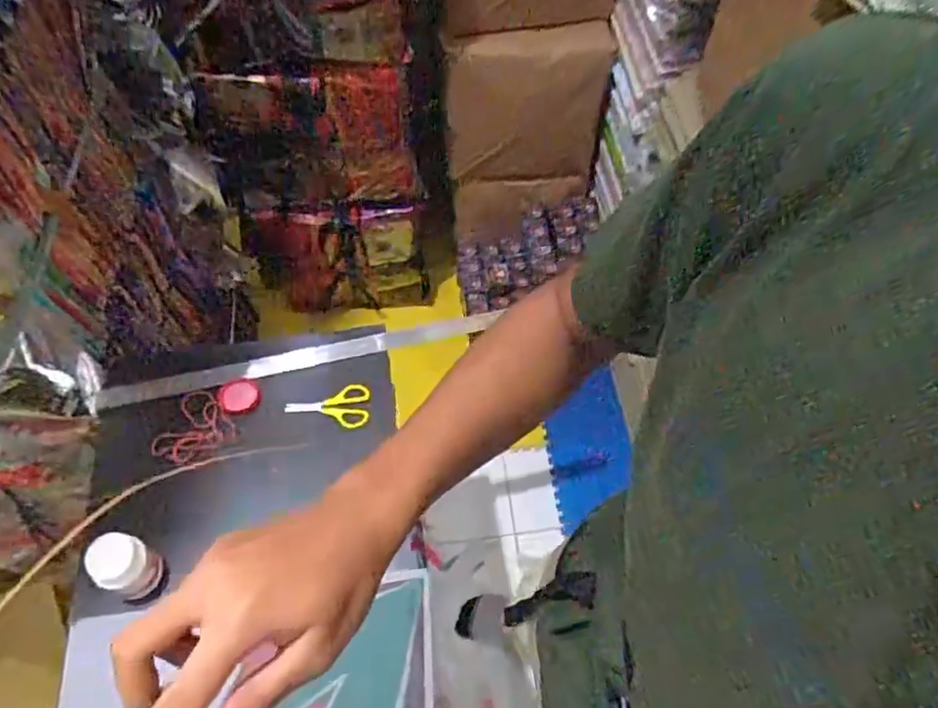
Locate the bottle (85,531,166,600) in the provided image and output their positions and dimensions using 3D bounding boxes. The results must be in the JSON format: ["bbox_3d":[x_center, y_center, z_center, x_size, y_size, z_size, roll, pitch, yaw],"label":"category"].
[{"bbox_3d":[-0.390,0.244,0.752,0.060,0.081,0.061,22,60,13],"label":"bottle"}]

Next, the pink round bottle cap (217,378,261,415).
[{"bbox_3d":[-0.320,0.057,0.910,0.056,0.011,0.056,0,58,0],"label":"pink round bottle cap"}]

